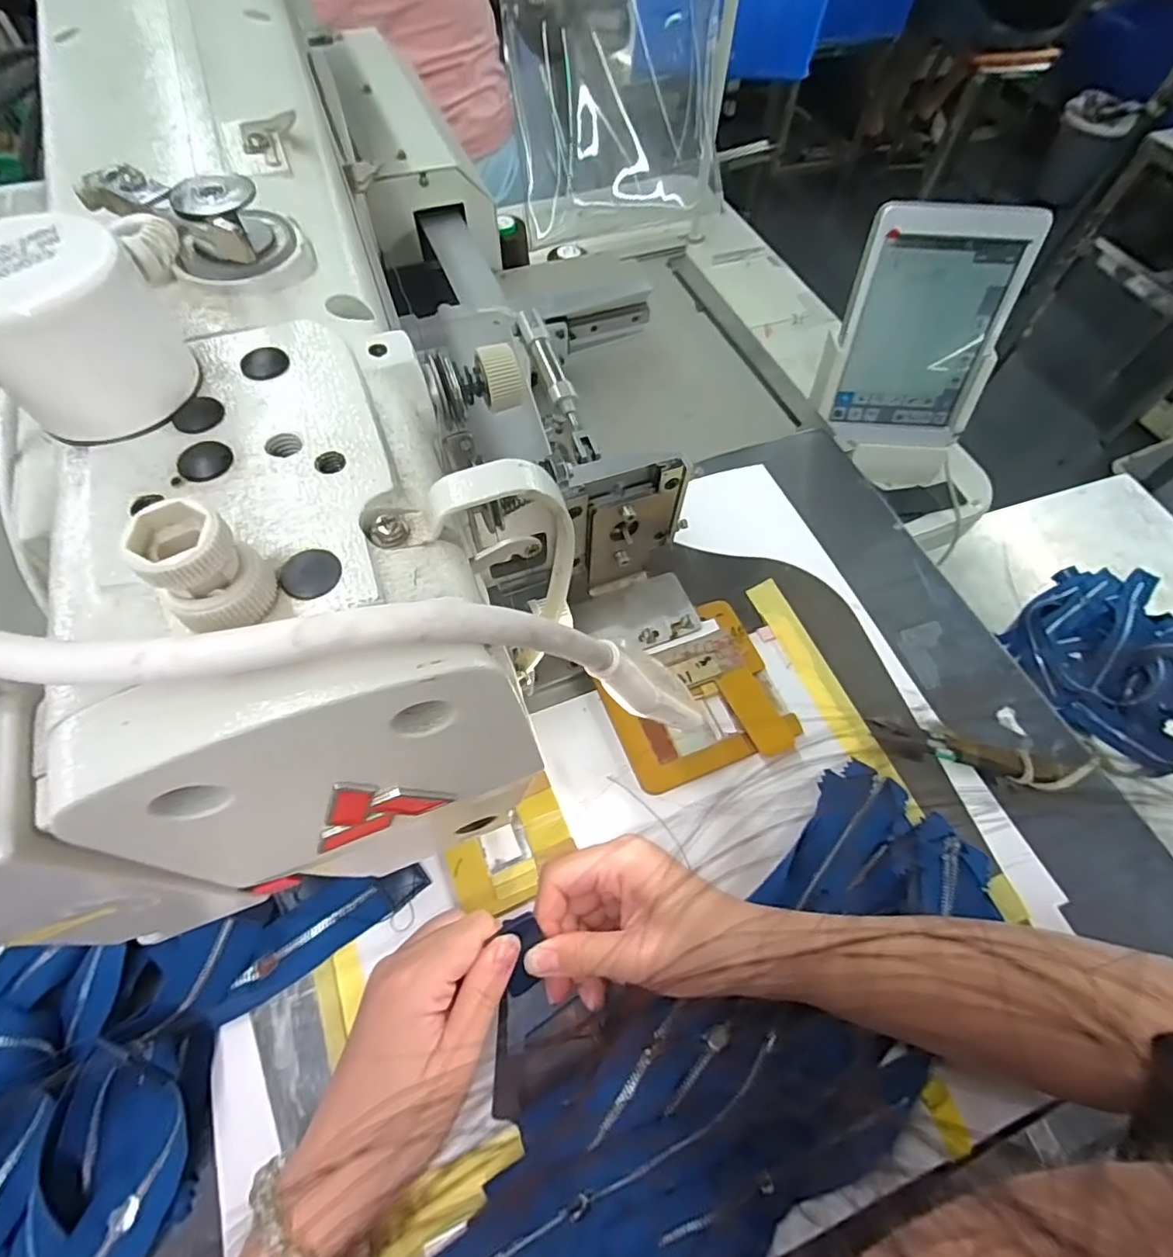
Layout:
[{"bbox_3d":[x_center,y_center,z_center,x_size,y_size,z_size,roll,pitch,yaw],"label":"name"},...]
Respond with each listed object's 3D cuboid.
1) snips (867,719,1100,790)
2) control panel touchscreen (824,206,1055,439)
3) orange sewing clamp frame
[{"bbox_3d":[0.260,0.081,0.374,0.135,0.008,0.027,13,62,5],"label":"snips"},{"bbox_3d":[0.323,-0.282,0.561,0.152,0.206,0.026,2,42,-1],"label":"control panel touchscreen"},{"bbox_3d":[0.071,0.041,0.388,0.114,0.014,0.111,-17,63,-11],"label":"orange sewing clamp frame"}]

